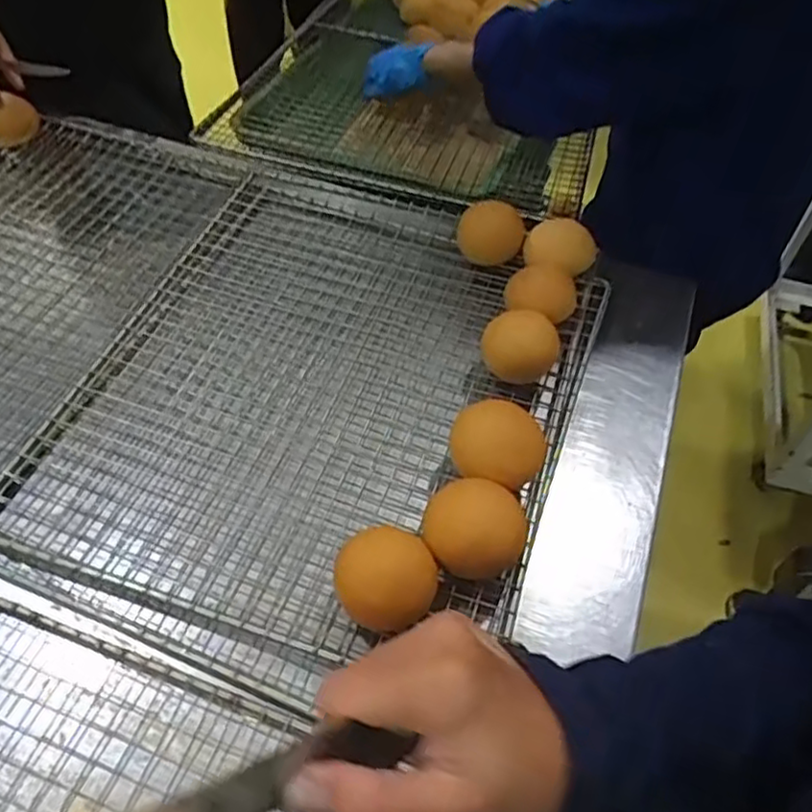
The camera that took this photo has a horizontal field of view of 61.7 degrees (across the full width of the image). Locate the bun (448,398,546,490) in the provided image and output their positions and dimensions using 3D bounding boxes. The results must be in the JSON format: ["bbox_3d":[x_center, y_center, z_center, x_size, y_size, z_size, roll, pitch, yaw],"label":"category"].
[{"bbox_3d":[0.078,0.039,0.588,0.079,0.053,0.069,9,52,3],"label":"bun"}]

